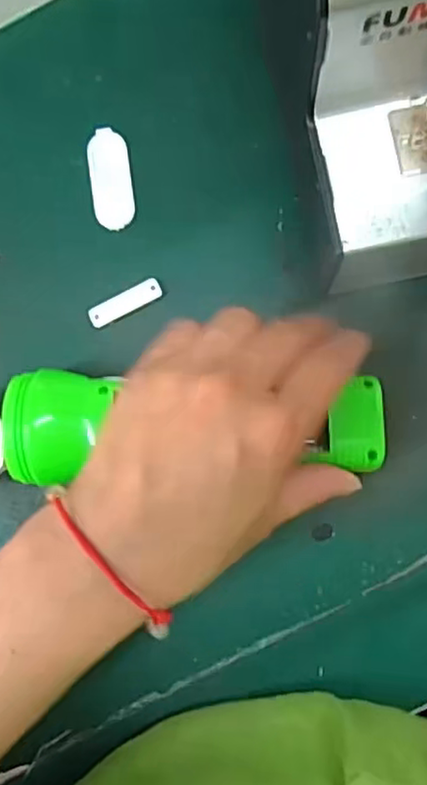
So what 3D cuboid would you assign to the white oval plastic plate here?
[{"bbox_3d":[-0.052,-0.109,0.331,0.021,0.004,0.051,-7,86,4],"label":"white oval plastic plate"}]

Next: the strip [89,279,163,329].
[{"bbox_3d":[-0.044,-0.044,0.323,0.038,0.007,0.011,-29,85,2],"label":"strip"}]

